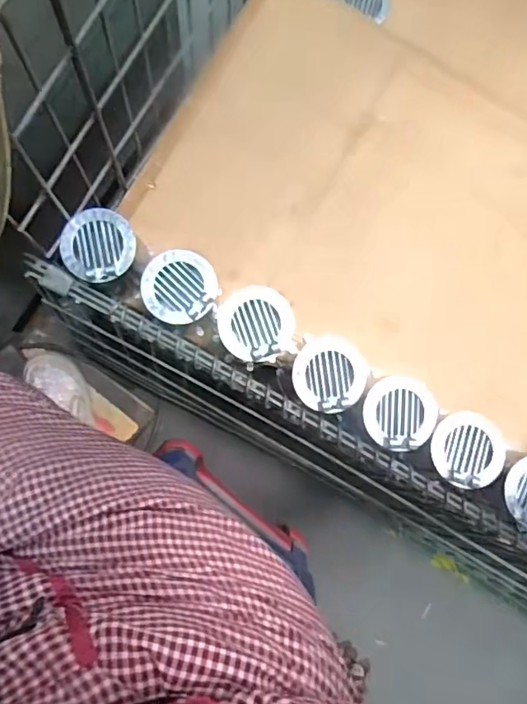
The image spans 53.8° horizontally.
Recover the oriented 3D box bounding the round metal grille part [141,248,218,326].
[{"bbox_3d":[-0.099,-0.078,0.610,0.085,0.012,0.086,1,84,-5],"label":"round metal grille part"}]

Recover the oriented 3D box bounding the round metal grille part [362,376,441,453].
[{"bbox_3d":[0.165,0.072,0.619,0.084,0.016,0.084,1,84,-5],"label":"round metal grille part"}]

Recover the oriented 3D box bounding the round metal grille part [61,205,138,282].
[{"bbox_3d":[-0.194,-0.126,0.609,0.084,0.011,0.083,1,84,-5],"label":"round metal grille part"}]

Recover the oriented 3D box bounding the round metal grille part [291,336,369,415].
[{"bbox_3d":[0.079,0.027,0.624,0.084,0.024,0.086,1,84,-5],"label":"round metal grille part"}]

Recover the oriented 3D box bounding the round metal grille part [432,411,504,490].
[{"bbox_3d":[0.246,0.113,0.615,0.091,0.024,0.082,-19,86,-7],"label":"round metal grille part"}]

